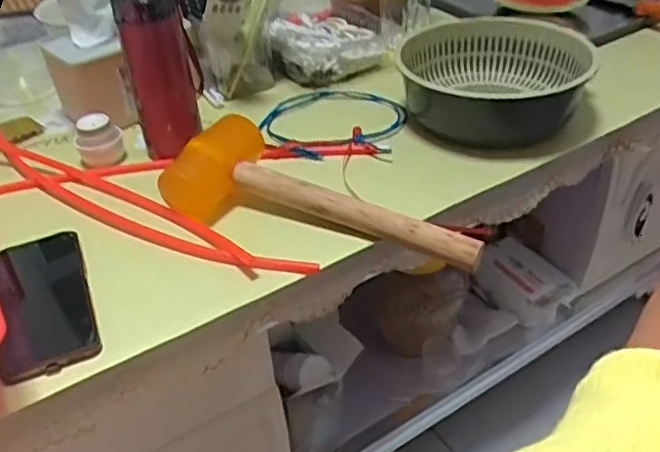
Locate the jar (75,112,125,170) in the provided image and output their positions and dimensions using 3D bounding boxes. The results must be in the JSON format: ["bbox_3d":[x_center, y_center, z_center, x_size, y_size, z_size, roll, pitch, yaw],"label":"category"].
[{"bbox_3d":[-0.270,-0.105,0.725,0.052,0.048,0.047,-16,40,-15],"label":"jar"}]

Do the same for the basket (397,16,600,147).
[{"bbox_3d":[0.193,-0.180,0.754,0.220,0.071,0.244,17,42,24],"label":"basket"}]

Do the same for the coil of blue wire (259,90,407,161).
[{"bbox_3d":[0.007,-0.136,0.767,0.176,0.015,0.154,-9,38,-7],"label":"coil of blue wire"}]

